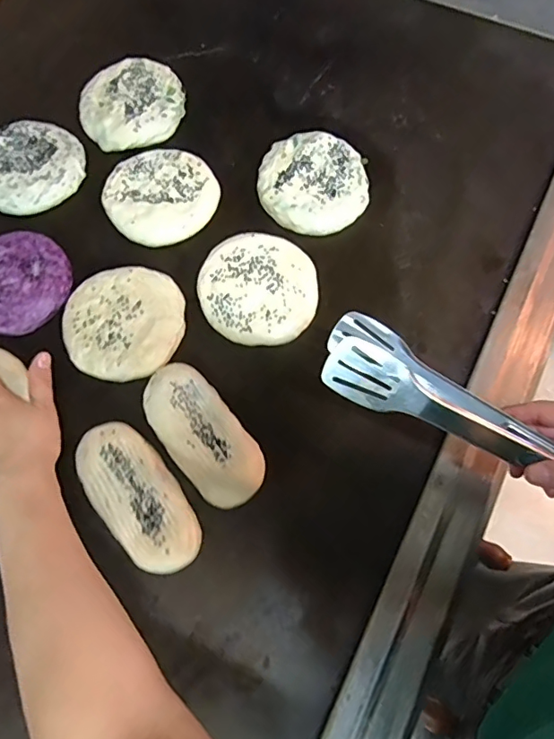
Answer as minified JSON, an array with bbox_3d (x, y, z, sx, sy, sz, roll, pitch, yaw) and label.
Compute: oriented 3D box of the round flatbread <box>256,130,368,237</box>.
[{"bbox_3d":[0.039,-0.206,0.562,0.114,0.026,0.117,-1,71,2],"label":"round flatbread"}]

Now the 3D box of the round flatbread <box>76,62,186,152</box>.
[{"bbox_3d":[-0.172,-0.313,0.604,0.121,0.024,0.112,-1,71,2],"label":"round flatbread"}]

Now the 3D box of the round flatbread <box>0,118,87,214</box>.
[{"bbox_3d":[-0.286,-0.234,0.583,0.115,0.022,0.119,-1,71,2],"label":"round flatbread"}]

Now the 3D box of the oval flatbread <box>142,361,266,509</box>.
[{"bbox_3d":[-0.069,0.061,0.474,0.067,0.024,0.142,-38,74,-10],"label":"oval flatbread"}]

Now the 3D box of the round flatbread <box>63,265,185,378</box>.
[{"bbox_3d":[-0.155,-0.046,0.514,0.119,0.019,0.114,-1,71,2],"label":"round flatbread"}]

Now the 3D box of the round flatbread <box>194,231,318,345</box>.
[{"bbox_3d":[-0.019,-0.082,0.521,0.118,0.022,0.114,-1,71,2],"label":"round flatbread"}]

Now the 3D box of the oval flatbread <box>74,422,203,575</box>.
[{"bbox_3d":[-0.126,0.115,0.460,0.069,0.027,0.146,-36,73,-10],"label":"oval flatbread"}]

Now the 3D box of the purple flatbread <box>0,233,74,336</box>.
[{"bbox_3d":[-0.278,-0.092,0.535,0.115,0.023,0.110,-1,71,2],"label":"purple flatbread"}]

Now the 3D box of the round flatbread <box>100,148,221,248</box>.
[{"bbox_3d":[-0.128,-0.191,0.563,0.115,0.023,0.112,-1,71,2],"label":"round flatbread"}]

